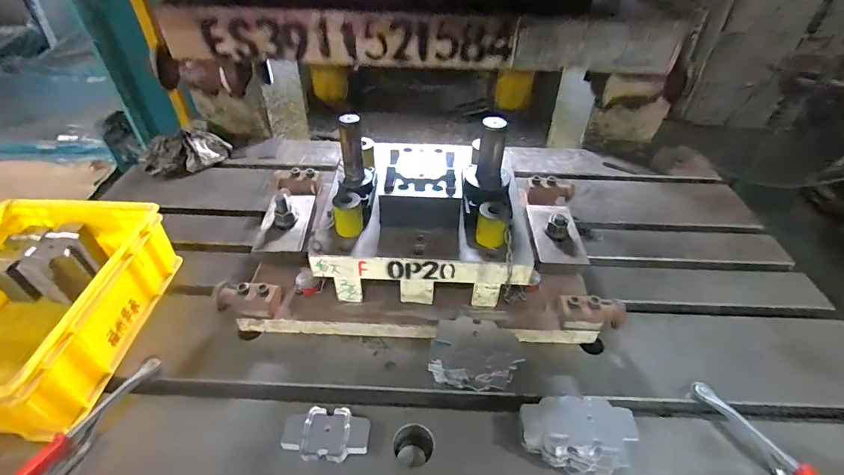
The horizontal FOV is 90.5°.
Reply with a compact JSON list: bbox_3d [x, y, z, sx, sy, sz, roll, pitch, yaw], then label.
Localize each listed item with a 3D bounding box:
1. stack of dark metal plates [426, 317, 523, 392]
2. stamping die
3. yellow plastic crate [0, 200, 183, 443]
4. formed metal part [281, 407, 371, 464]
[{"bbox_3d":[0.074,0.157,0.576,0.115,0.028,0.096,10,60,12],"label":"stack of dark metal plates"},{"bbox_3d":[-0.001,-0.043,0.686,0.578,0.243,0.341,1,42,1],"label":"stamping die"},{"bbox_3d":[-0.555,0.103,0.600,0.263,0.143,0.330,3,42,2],"label":"yellow plastic crate"},{"bbox_3d":[-0.117,0.245,0.522,0.102,0.017,0.058,2,42,2],"label":"formed metal part"}]

